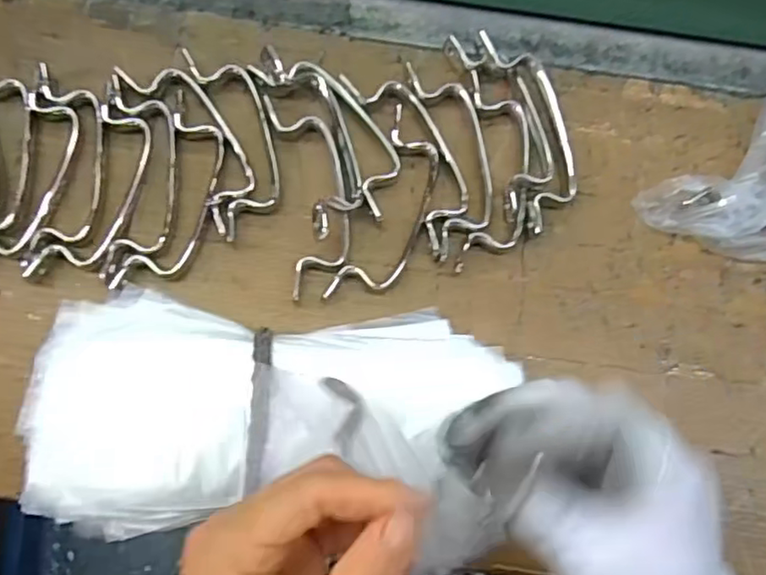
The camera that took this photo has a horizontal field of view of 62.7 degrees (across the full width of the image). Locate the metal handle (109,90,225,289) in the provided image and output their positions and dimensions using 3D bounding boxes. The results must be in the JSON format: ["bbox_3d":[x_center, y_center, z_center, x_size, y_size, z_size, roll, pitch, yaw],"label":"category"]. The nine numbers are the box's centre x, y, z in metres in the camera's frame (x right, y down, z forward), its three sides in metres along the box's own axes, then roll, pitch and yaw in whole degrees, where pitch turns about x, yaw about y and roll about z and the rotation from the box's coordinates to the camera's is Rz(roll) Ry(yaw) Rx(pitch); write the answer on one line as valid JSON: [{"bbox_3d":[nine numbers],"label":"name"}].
[{"bbox_3d":[-0.124,-0.057,0.381,0.042,0.007,0.129,13,76,2],"label":"metal handle"}]

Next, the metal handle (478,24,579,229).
[{"bbox_3d":[0.095,-0.099,0.394,0.038,0.022,0.130,-12,77,-4],"label":"metal handle"}]

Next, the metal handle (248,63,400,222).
[{"bbox_3d":[-0.027,-0.102,0.395,0.043,0.013,0.125,-38,80,-10],"label":"metal handle"}]

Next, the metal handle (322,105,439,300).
[{"bbox_3d":[0.006,-0.047,0.381,0.039,0.009,0.128,20,77,3],"label":"metal handle"}]

